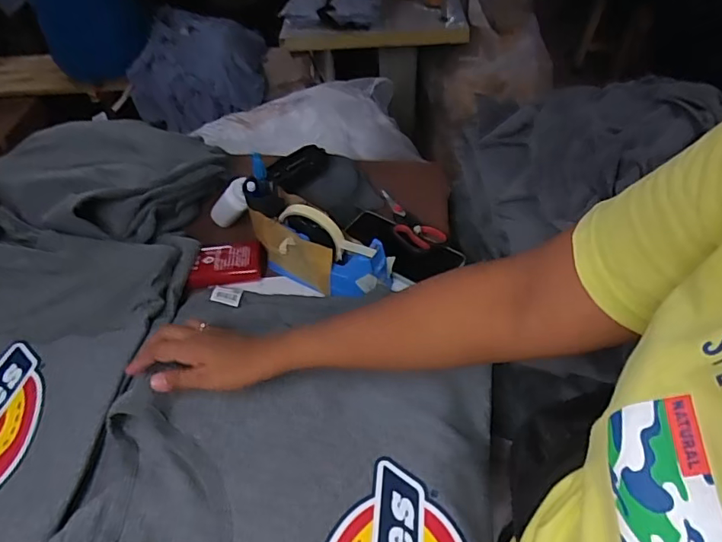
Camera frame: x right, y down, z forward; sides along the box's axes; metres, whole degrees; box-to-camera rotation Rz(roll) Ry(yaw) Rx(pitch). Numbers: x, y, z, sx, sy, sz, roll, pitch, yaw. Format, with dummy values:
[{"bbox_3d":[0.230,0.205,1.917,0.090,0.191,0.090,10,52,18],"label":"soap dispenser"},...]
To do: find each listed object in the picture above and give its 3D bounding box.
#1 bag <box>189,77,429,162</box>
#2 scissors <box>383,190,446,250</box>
[{"bbox_3d":[-0.112,-0.302,0.997,0.410,0.064,0.272,-13,48,-8],"label":"bag"},{"bbox_3d":[0.054,-0.072,0.689,0.061,0.016,0.141,-30,52,-21],"label":"scissors"}]

